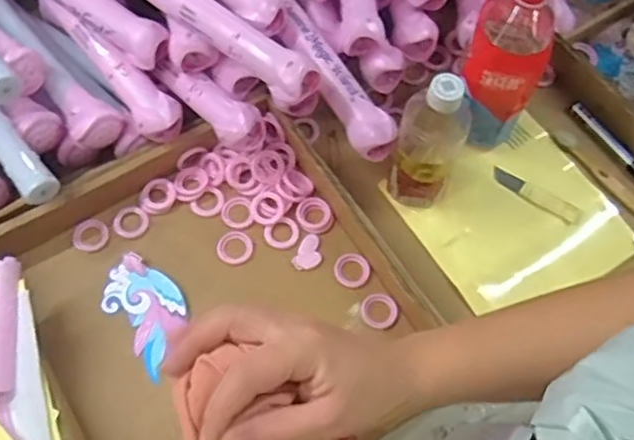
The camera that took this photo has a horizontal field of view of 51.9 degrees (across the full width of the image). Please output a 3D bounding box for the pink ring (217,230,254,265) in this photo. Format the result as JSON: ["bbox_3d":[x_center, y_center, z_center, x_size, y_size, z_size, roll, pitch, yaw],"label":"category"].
[{"bbox_3d":[-0.089,0.030,0.708,0.039,0.004,0.038,1,68,-2],"label":"pink ring"}]

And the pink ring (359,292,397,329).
[{"bbox_3d":[0.065,0.096,0.683,0.040,0.004,0.037,1,68,-2],"label":"pink ring"}]

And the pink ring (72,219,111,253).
[{"bbox_3d":[-0.247,0.017,0.713,0.039,0.008,0.037,1,68,-2],"label":"pink ring"}]

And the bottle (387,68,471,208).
[{"bbox_3d":[0.113,-0.078,0.664,0.065,0.184,0.065,19,68,6],"label":"bottle"}]

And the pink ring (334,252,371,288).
[{"bbox_3d":[0.038,0.054,0.702,0.038,0.005,0.036,1,68,-2],"label":"pink ring"}]

